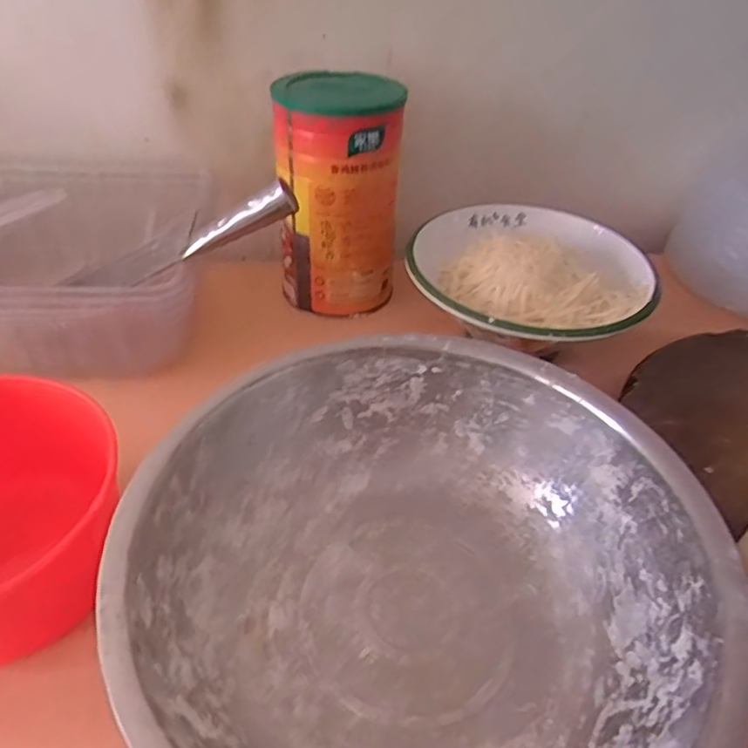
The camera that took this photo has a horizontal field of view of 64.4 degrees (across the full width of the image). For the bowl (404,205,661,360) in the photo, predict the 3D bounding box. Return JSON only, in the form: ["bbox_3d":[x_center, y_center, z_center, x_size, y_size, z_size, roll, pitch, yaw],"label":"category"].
[{"bbox_3d":[0.144,-0.091,0.574,0.208,0.060,0.218,2,41,-2],"label":"bowl"}]

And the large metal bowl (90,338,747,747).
[{"bbox_3d":[0.028,0.126,0.369,0.321,0.111,0.325,2,41,-2],"label":"large metal bowl"}]

